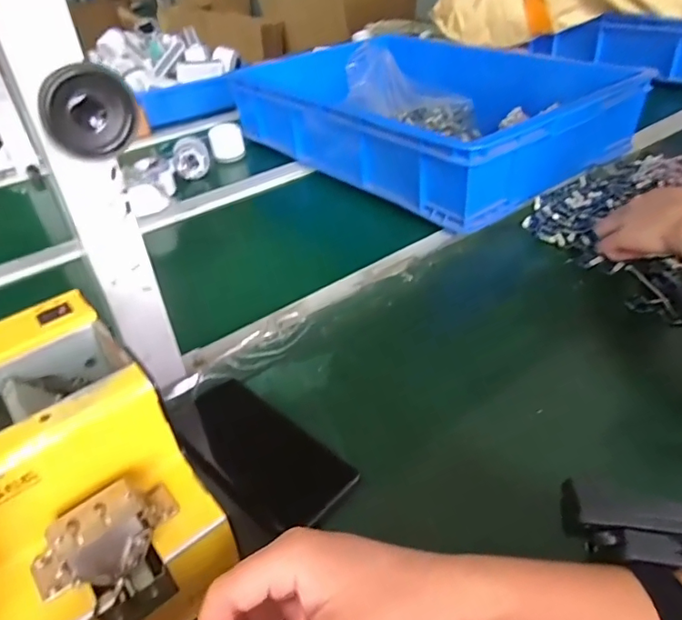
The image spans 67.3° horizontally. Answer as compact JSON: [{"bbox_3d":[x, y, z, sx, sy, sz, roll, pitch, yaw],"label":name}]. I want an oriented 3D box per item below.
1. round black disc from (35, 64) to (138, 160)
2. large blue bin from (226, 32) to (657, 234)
[{"bbox_3d":[-0.152,-0.118,0.309,0.053,0.051,0.016,-35,28,-29],"label":"round black disc"},{"bbox_3d":[0.129,-0.344,0.879,0.396,0.119,0.582,-29,44,-28],"label":"large blue bin"}]

